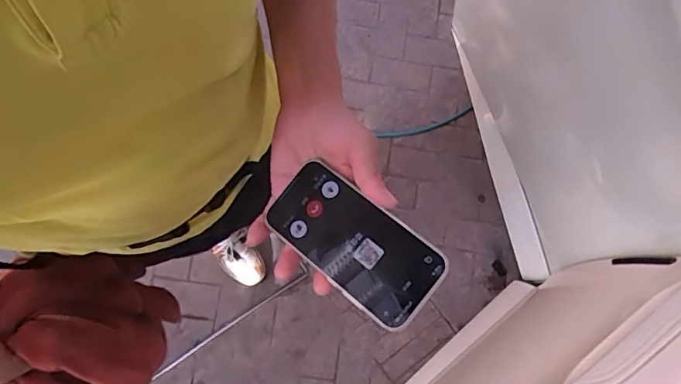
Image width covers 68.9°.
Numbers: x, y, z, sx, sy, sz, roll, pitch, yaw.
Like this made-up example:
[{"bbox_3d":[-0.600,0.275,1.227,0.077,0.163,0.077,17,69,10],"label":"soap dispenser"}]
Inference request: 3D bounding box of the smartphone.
[{"bbox_3d":[0.010,0.041,0.407,0.147,0.006,0.072,38,82,19],"label":"smartphone"}]

